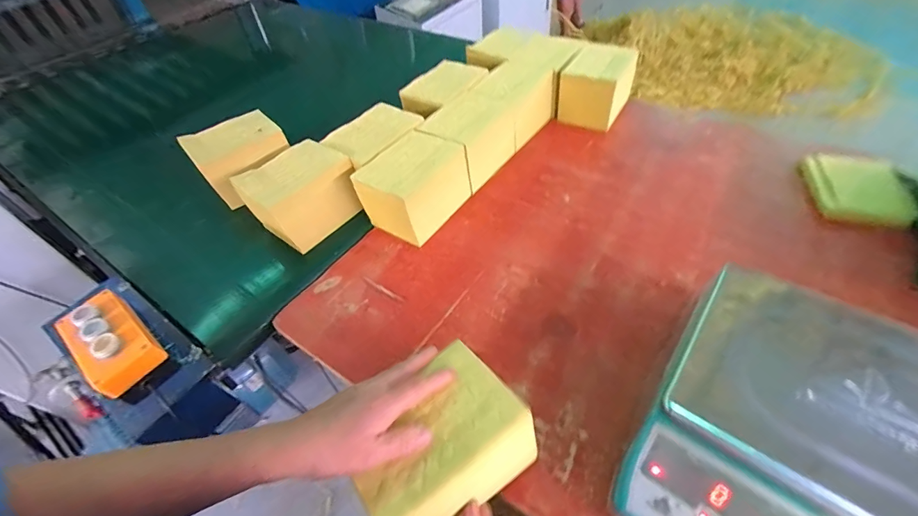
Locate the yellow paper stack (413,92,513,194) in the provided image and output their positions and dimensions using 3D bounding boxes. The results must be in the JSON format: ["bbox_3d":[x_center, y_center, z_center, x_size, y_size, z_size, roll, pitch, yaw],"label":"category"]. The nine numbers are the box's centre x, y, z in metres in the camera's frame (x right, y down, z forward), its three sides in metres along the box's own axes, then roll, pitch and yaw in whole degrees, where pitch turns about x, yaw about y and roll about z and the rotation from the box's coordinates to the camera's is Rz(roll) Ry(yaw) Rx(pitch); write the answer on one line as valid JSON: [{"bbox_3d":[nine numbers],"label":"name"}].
[{"bbox_3d":[0.022,-0.233,0.799,0.118,0.114,0.178,26,56,27],"label":"yellow paper stack"}]

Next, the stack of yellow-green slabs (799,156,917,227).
[{"bbox_3d":[0.692,-0.119,0.690,0.139,0.021,0.157,8,50,14],"label":"stack of yellow-green slabs"}]

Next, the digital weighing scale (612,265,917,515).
[{"bbox_3d":[0.354,0.196,0.386,0.296,0.111,0.308,29,57,27],"label":"digital weighing scale"}]

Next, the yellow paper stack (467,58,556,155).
[{"bbox_3d":[0.117,-0.338,0.880,0.124,0.111,0.172,27,57,27],"label":"yellow paper stack"}]

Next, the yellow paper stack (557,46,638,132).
[{"bbox_3d":[0.314,-0.391,0.906,0.126,0.114,0.154,22,55,24],"label":"yellow paper stack"}]

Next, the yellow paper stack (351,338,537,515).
[{"bbox_3d":[-0.019,0.190,0.406,0.155,0.106,0.121,-31,52,-20],"label":"yellow paper stack"}]

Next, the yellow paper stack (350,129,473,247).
[{"bbox_3d":[-0.081,-0.130,0.717,0.130,0.118,0.175,24,56,26],"label":"yellow paper stack"}]

